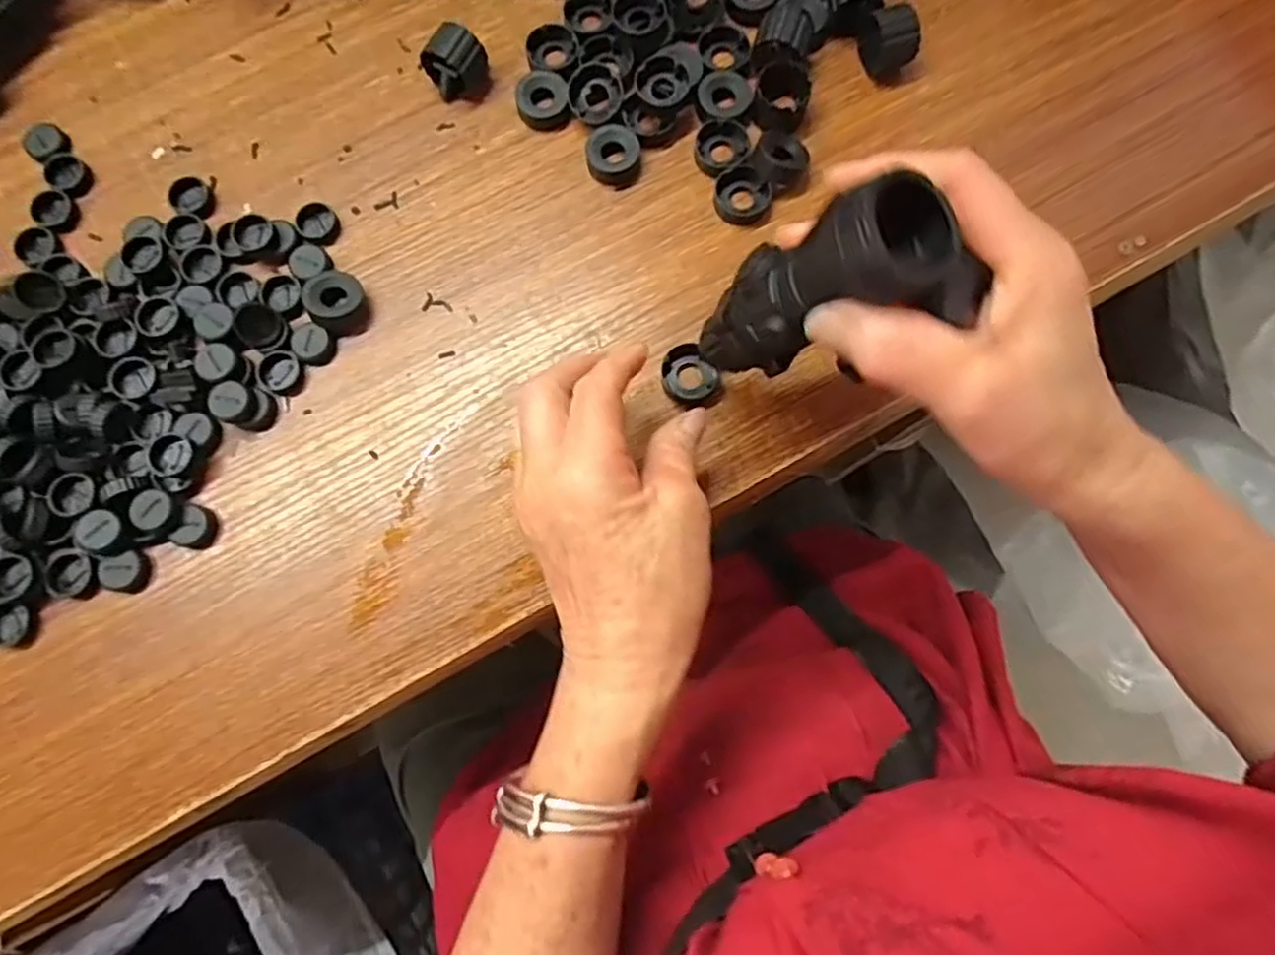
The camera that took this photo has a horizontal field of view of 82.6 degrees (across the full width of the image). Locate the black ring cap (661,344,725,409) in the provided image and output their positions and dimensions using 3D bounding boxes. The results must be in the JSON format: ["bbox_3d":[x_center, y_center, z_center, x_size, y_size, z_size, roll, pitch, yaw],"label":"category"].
[{"bbox_3d":[0.028,-0.052,0.377,0.028,0.010,0.033,-43,82,-9],"label":"black ring cap"}]

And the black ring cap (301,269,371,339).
[{"bbox_3d":[-0.158,-0.093,0.380,0.028,0.015,0.031,-18,78,-5],"label":"black ring cap"}]

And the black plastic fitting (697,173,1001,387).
[{"bbox_3d":[0.067,-0.066,0.281,0.053,0.111,0.041,6,75,-32],"label":"black plastic fitting"}]

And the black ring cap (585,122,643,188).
[{"bbox_3d":[-0.013,-0.178,0.400,0.029,0.012,0.029,0,78,-1],"label":"black ring cap"}]

